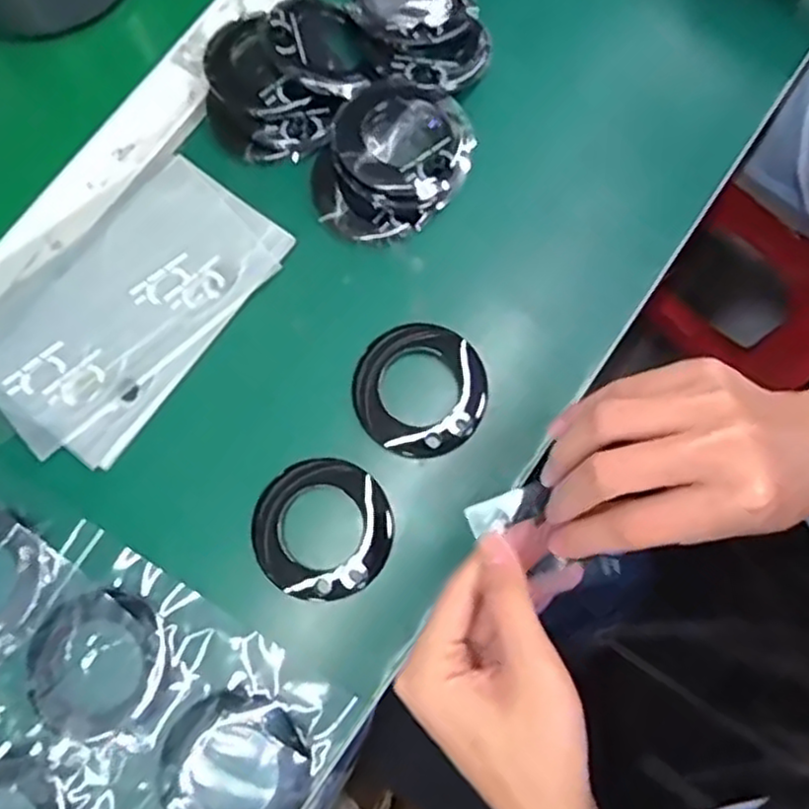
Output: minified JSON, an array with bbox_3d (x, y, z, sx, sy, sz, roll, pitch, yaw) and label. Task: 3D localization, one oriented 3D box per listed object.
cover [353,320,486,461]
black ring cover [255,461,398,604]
[{"bbox_3d":[0.009,-0.009,0.417,0.078,0.011,0.076,43,83,7],"label":"cover"},{"bbox_3d":[-0.045,0.070,0.400,0.076,0.014,0.075,-40,82,-6],"label":"black ring cover"}]

